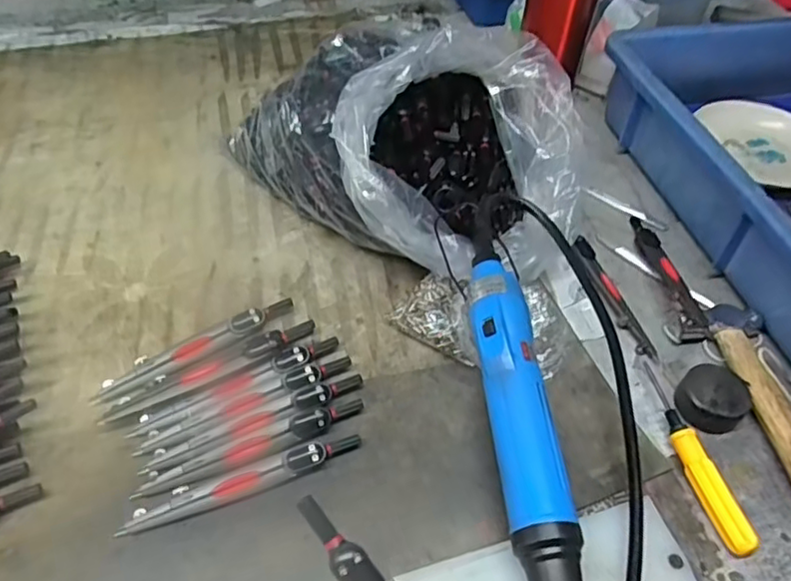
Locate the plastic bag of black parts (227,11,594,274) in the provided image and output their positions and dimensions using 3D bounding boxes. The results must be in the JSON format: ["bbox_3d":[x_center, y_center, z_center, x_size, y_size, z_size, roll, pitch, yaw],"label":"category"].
[{"bbox_3d":[0.019,-0.115,0.460,0.186,0.116,0.230,-32,59,-27],"label":"plastic bag of black parts"}]

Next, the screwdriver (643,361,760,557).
[{"bbox_3d":[0.172,0.093,0.362,0.013,0.015,0.116,-6,51,-9],"label":"screwdriver"}]

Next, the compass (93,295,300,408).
[{"bbox_3d":[-0.125,0.036,0.394,0.129,0.013,0.021,-27,57,-24],"label":"compass"}]

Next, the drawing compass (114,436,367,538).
[{"bbox_3d":[-0.081,0.103,0.338,0.129,0.012,0.015,-14,53,-16],"label":"drawing compass"}]

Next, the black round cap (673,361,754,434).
[{"bbox_3d":[0.195,0.064,0.382,0.038,0.019,0.044,38,57,25],"label":"black round cap"}]

